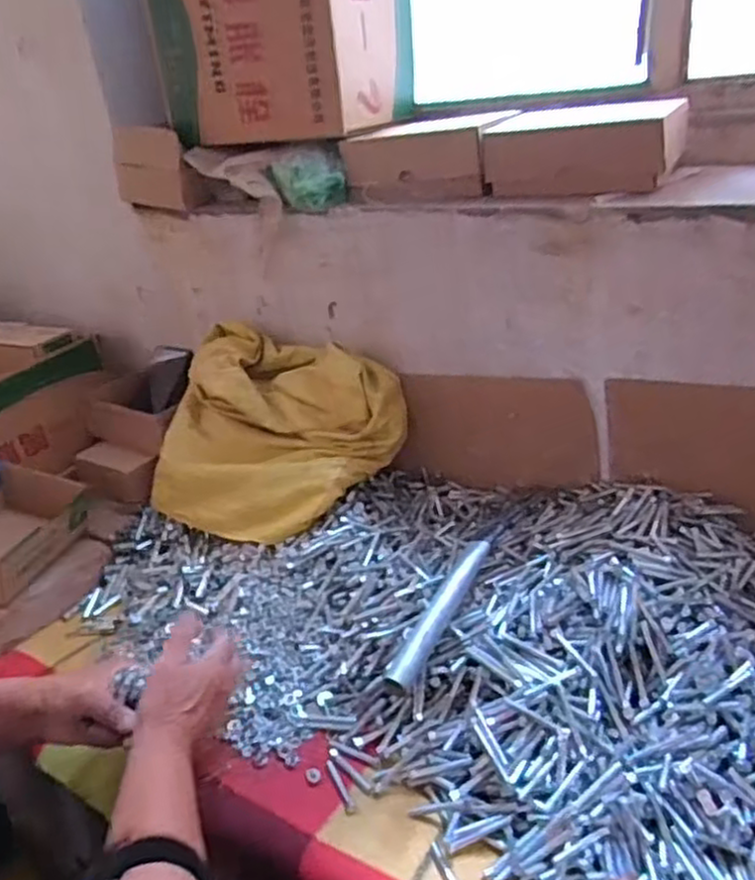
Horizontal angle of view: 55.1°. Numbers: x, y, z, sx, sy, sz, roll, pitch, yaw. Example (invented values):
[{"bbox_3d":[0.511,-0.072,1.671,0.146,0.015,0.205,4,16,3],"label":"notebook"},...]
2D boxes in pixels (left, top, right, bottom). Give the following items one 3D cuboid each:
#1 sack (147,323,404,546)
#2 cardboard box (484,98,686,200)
[{"bbox_3d":[-0.145,-0.016,0.930,0.297,0.191,0.209,16,35,37],"label":"sack"},{"bbox_3d":[0.224,-0.311,0.771,0.189,0.076,0.109,10,32,30],"label":"cardboard box"}]

